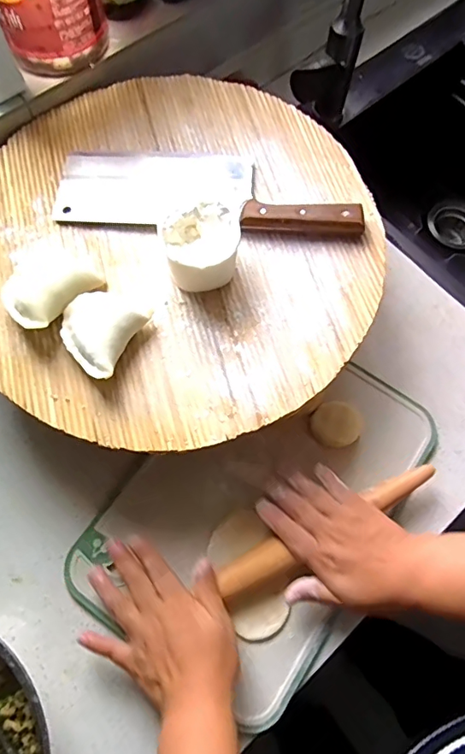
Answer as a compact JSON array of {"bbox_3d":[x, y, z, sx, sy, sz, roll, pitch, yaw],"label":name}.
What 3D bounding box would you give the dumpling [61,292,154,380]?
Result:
[{"bbox_3d":[-0.120,-0.043,0.433,0.069,0.034,0.083,23,70,6],"label":"dumpling"}]

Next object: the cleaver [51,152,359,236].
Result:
[{"bbox_3d":[-0.024,-0.195,0.491,0.304,0.024,0.093,5,69,-1],"label":"cleaver"}]

